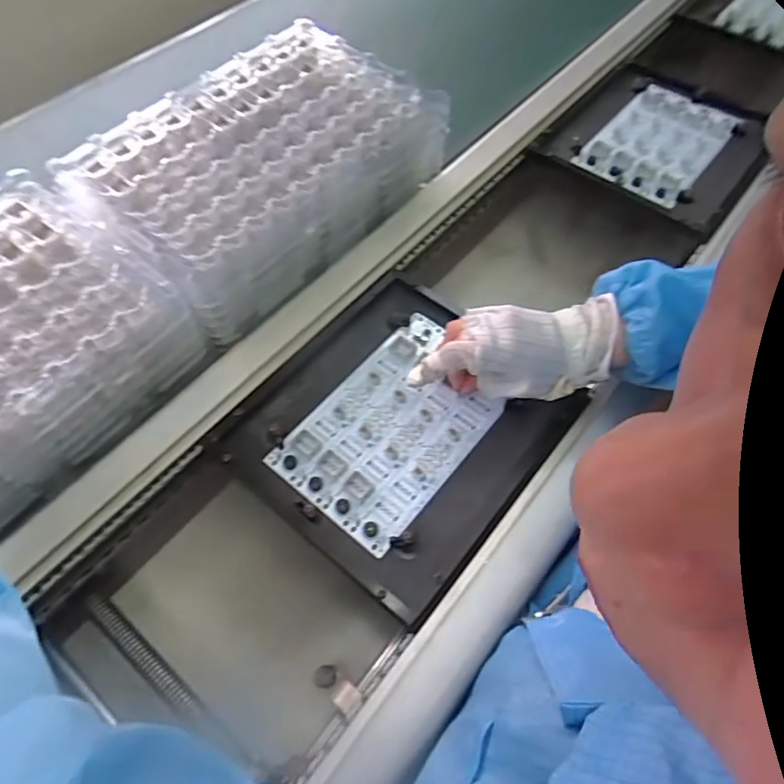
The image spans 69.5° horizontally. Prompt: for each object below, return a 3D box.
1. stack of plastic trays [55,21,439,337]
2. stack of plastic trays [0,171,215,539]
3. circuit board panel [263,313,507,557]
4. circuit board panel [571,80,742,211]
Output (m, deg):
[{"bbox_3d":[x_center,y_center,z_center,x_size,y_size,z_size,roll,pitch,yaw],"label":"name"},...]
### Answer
[{"bbox_3d":[-0.125,-0.226,0.592,0.215,0.125,0.338,33,65,22],"label":"stack of plastic trays"},{"bbox_3d":[-0.325,-0.034,0.469,0.210,0.107,0.259,35,65,22],"label":"stack of plastic trays"},{"bbox_3d":[0.003,0.024,0.503,0.131,0.010,0.204,34,65,22],"label":"circuit board panel"},{"bbox_3d":[0.338,-0.319,0.711,0.132,0.007,0.201,34,65,22],"label":"circuit board panel"}]

